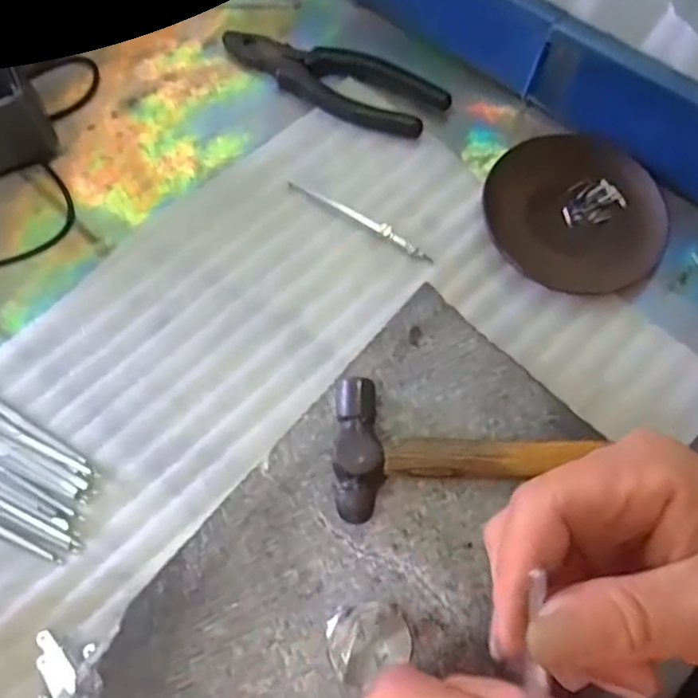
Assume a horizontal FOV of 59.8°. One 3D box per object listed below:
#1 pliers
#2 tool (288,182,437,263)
[{"bbox_3d":[-0.012,-0.194,0.425,0.161,0.016,0.050,28,72,9],"label":"pliers"},{"bbox_3d":[0.008,-0.085,0.393,0.105,0.005,0.010,31,73,10],"label":"tool"}]

